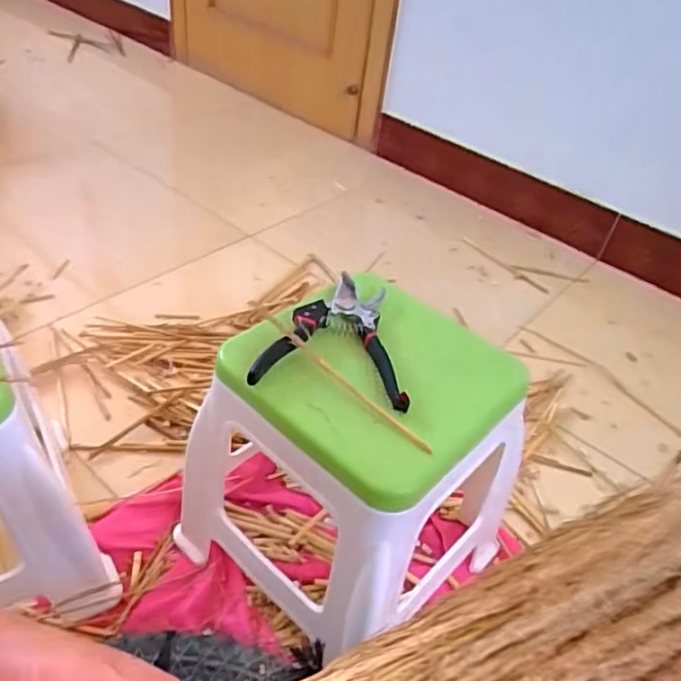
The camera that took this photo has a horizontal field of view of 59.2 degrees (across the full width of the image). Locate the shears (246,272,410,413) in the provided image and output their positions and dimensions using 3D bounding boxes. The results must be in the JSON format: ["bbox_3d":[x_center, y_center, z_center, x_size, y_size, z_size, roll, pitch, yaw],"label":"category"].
[{"bbox_3d":[0.000,-0.006,0.605,0.143,0.026,0.169,11,41,1],"label":"shears"}]

